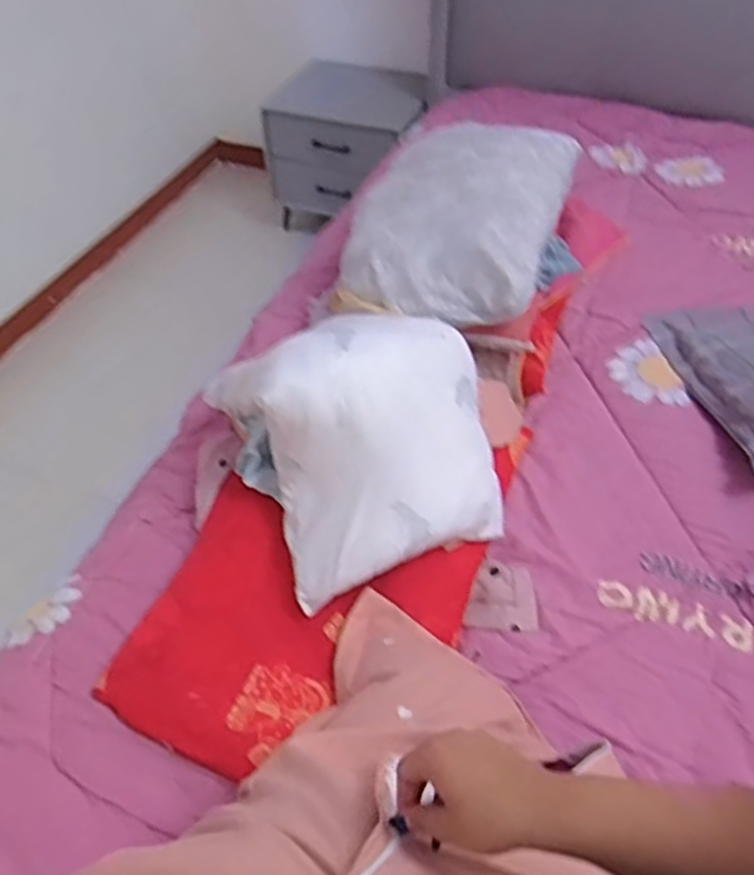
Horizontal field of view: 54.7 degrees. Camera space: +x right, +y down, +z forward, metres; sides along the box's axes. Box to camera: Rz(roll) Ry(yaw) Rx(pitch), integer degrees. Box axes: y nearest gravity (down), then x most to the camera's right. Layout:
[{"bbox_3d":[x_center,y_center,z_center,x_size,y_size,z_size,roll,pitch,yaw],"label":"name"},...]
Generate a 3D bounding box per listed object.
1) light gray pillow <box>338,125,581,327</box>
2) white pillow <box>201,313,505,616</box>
[{"bbox_3d":[0.149,-0.421,1.304,0.350,0.136,0.493,14,50,14],"label":"light gray pillow"},{"bbox_3d":[-0.003,0.000,1.031,0.346,0.156,0.370,-17,80,-21],"label":"white pillow"}]

